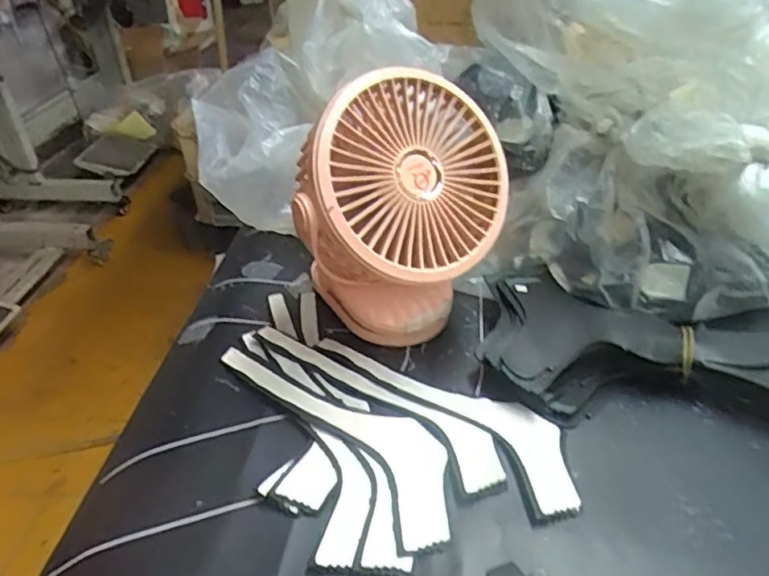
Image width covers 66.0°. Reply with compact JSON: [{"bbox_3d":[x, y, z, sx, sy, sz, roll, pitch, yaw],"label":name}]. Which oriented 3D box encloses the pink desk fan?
[{"bbox_3d":[0.011,-0.041,0.375,0.128,0.161,0.090,-10,37,-12],"label":"pink desk fan"}]

